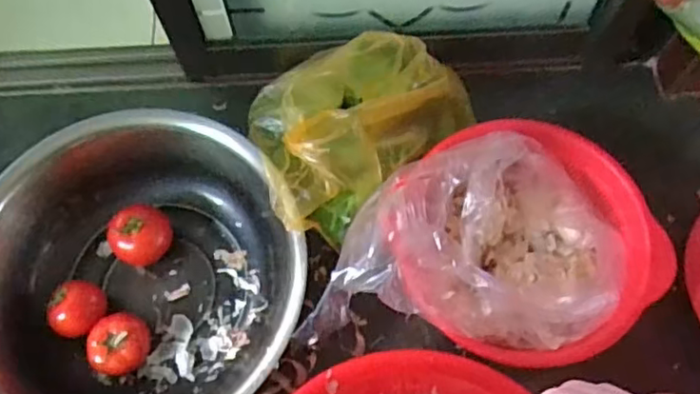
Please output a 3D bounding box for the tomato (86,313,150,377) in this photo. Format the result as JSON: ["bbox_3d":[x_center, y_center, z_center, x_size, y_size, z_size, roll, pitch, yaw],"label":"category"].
[{"bbox_3d":[-0.261,0.167,0.710,0.060,0.050,0.067,24,71,9],"label":"tomato"}]

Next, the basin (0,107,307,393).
[{"bbox_3d":[-0.236,0.093,0.718,0.361,0.124,0.348,0,69,0],"label":"basin"}]

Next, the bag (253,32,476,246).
[{"bbox_3d":[0.020,-0.089,0.720,0.256,0.140,0.211,-17,70,-6],"label":"bag"}]

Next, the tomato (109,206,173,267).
[{"bbox_3d":[-0.252,0.047,0.755,0.071,0.064,0.060,-39,74,-13],"label":"tomato"}]

